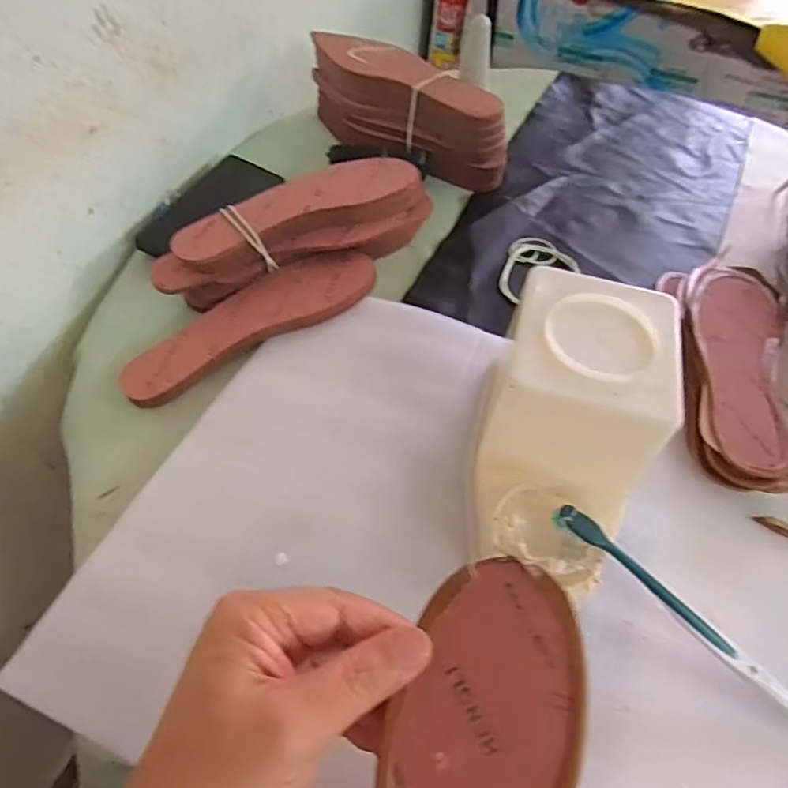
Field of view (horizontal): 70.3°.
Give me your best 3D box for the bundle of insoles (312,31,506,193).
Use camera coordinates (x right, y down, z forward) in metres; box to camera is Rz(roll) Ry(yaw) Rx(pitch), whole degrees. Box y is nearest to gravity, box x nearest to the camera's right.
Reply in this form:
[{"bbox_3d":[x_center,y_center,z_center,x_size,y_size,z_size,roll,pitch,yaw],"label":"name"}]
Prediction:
[{"bbox_3d":[0.010,-0.322,0.636,0.262,0.092,0.075,37,58,21],"label":"bundle of insoles"}]

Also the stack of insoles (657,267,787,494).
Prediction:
[{"bbox_3d":[0.285,-0.028,0.469,0.090,0.033,0.244,13,53,5],"label":"stack of insoles"}]

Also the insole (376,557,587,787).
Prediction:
[{"bbox_3d":[0.024,0.180,0.206,0.067,0.011,0.227,12,77,4],"label":"insole"}]

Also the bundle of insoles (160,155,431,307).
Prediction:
[{"bbox_3d":[-0.091,-0.160,0.529,0.259,0.055,0.085,-20,57,-19],"label":"bundle of insoles"}]

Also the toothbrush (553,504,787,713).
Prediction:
[{"bbox_3d":[0.170,0.129,0.323,0.186,0.011,0.011,41,59,6],"label":"toothbrush"}]

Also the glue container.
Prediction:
[{"bbox_3d":[0.106,0.025,0.362,0.104,0.118,0.180,19,56,9],"label":"glue container"}]

